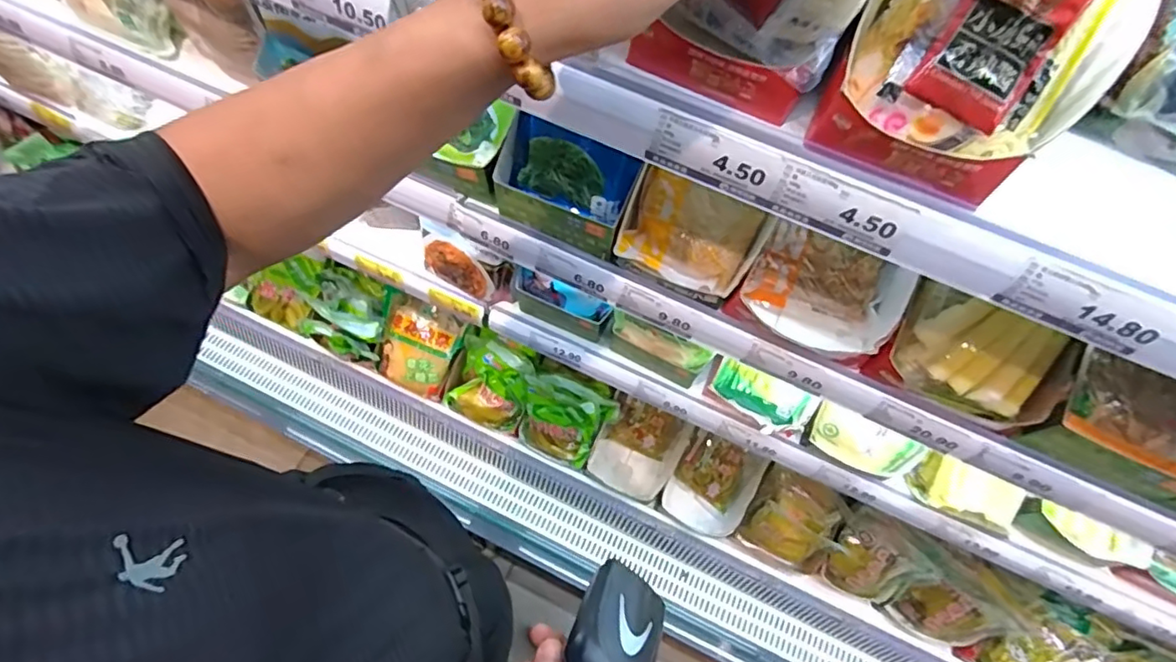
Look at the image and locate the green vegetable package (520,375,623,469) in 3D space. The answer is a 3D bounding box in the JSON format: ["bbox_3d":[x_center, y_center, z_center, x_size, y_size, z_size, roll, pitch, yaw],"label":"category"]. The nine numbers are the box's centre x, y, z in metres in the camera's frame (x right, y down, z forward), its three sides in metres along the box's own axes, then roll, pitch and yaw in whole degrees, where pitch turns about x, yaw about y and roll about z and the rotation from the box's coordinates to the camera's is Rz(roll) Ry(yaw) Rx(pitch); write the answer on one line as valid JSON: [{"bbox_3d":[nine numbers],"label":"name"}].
[{"bbox_3d":[-0.037,0.158,1.054,0.148,0.140,0.113,27,68,8],"label":"green vegetable package"}]

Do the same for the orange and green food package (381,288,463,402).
[{"bbox_3d":[-0.325,0.027,1.106,0.153,0.047,0.170,24,101,0],"label":"orange and green food package"}]

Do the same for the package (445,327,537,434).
[{"bbox_3d":[-0.174,0.094,1.085,0.142,0.118,0.139,23,67,7],"label":"package"}]

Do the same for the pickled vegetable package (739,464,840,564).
[{"bbox_3d":[0.354,0.339,1.022,0.132,0.168,0.082,22,31,0],"label":"pickled vegetable package"}]

